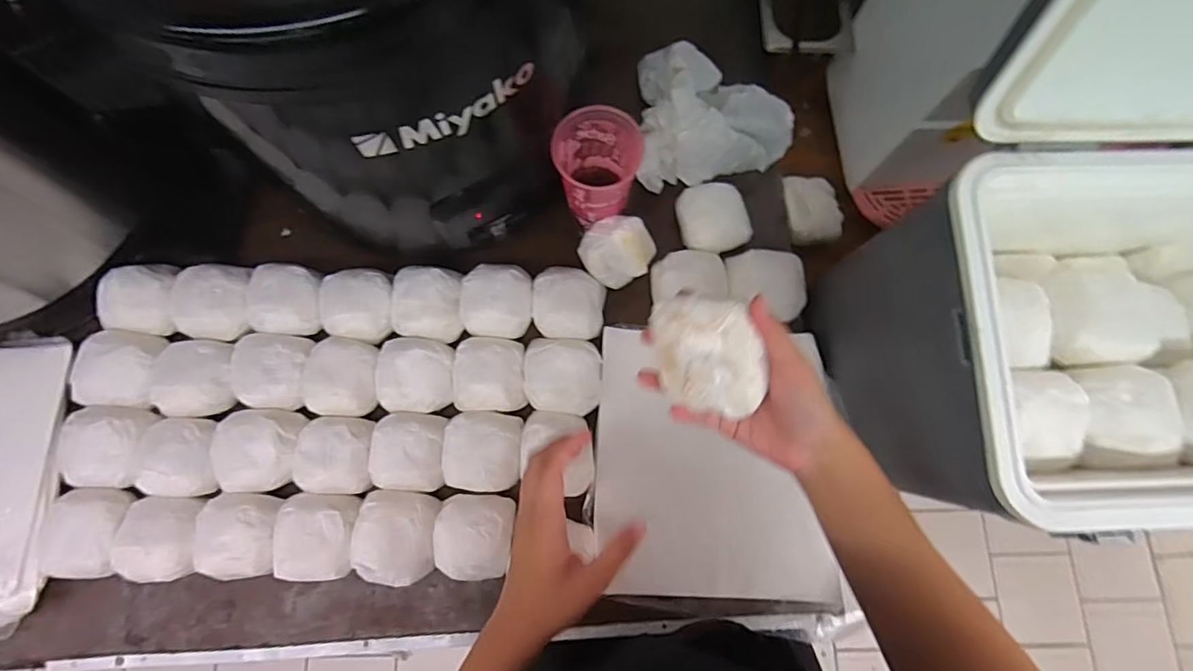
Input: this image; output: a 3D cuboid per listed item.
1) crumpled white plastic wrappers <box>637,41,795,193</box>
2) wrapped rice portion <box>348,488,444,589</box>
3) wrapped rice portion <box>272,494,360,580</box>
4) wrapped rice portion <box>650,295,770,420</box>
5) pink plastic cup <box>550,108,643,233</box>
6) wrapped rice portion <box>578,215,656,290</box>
[{"bbox_3d":[0.130,-0.270,0.633,0.183,0.062,0.173,-7,76,-3],"label":"crumpled white plastic wrappers"},{"bbox_3d":[-0.198,0.200,0.538,0.075,0.045,0.085,5,76,0],"label":"wrapped rice portion"},{"bbox_3d":[-0.274,0.199,0.534,0.072,0.047,0.077,2,76,0],"label":"wrapped rice portion"},{"bbox_3d":[0.077,0.012,0.369,0.062,0.041,0.084,-13,76,-4],"label":"wrapped rice portion"},{"bbox_3d":[-0.001,-0.168,0.554,0.075,0.116,0.076,0,76,-1],"label":"pink plastic cup"},{"bbox_3d":[0.023,-0.092,0.586,0.078,0.062,0.069,17,76,4],"label":"wrapped rice portion"}]

